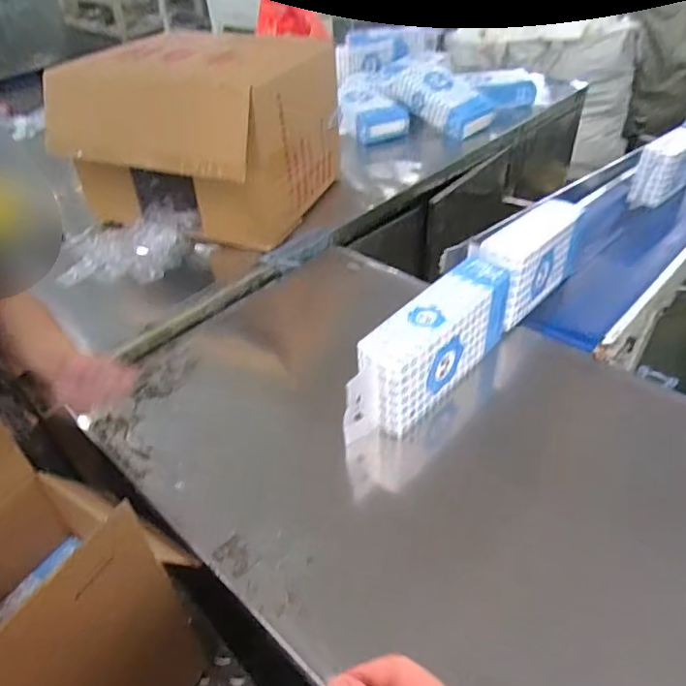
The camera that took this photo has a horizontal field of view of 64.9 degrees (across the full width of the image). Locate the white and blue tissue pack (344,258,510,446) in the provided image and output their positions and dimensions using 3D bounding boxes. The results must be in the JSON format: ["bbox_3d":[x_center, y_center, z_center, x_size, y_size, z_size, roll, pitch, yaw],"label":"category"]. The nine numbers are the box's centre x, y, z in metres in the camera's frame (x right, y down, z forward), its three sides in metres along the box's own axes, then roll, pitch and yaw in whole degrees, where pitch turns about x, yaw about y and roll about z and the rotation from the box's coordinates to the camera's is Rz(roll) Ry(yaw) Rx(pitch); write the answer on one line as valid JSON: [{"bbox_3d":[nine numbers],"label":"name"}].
[{"bbox_3d":[0.143,0.011,0.922,0.098,0.152,0.374,30,54,35],"label":"white and blue tissue pack"}]

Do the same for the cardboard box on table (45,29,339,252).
[{"bbox_3d":[-0.360,-0.546,1.399,0.554,0.380,0.460,13,45,21],"label":"cardboard box on table"}]

